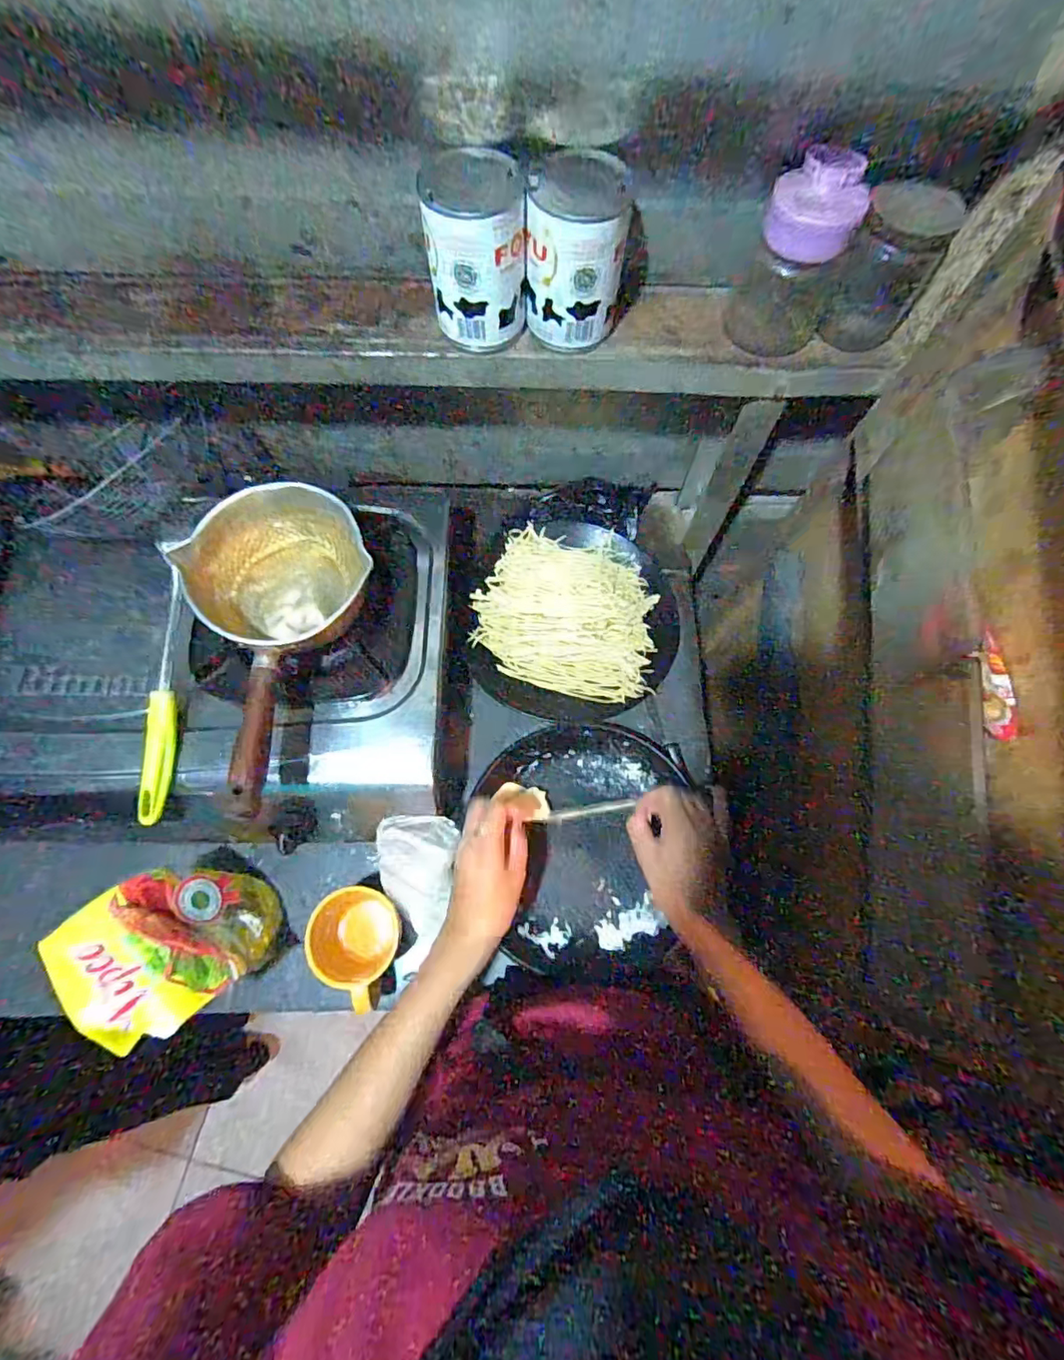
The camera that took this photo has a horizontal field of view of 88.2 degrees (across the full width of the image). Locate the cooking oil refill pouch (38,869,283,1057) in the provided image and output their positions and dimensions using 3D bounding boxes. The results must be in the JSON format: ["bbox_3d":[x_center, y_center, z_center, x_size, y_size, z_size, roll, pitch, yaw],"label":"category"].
[{"bbox_3d":[-0.318,0.240,0.508,0.115,0.152,0.123,-42,80,-12],"label":"cooking oil refill pouch"}]

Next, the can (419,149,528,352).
[{"bbox_3d":[-0.040,-0.315,0.411,0.071,0.105,0.064,3,74,-1],"label":"can"}]

